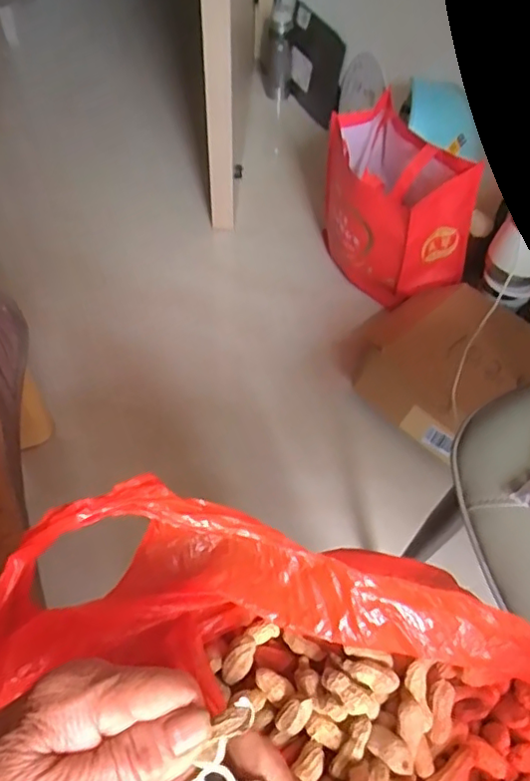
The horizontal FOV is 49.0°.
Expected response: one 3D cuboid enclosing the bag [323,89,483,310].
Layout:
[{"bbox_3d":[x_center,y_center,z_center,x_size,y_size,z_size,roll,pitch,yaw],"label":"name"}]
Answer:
[{"bbox_3d":[0.239,-0.343,1.099,0.188,0.259,0.275,-19,56,-16],"label":"bag"}]

